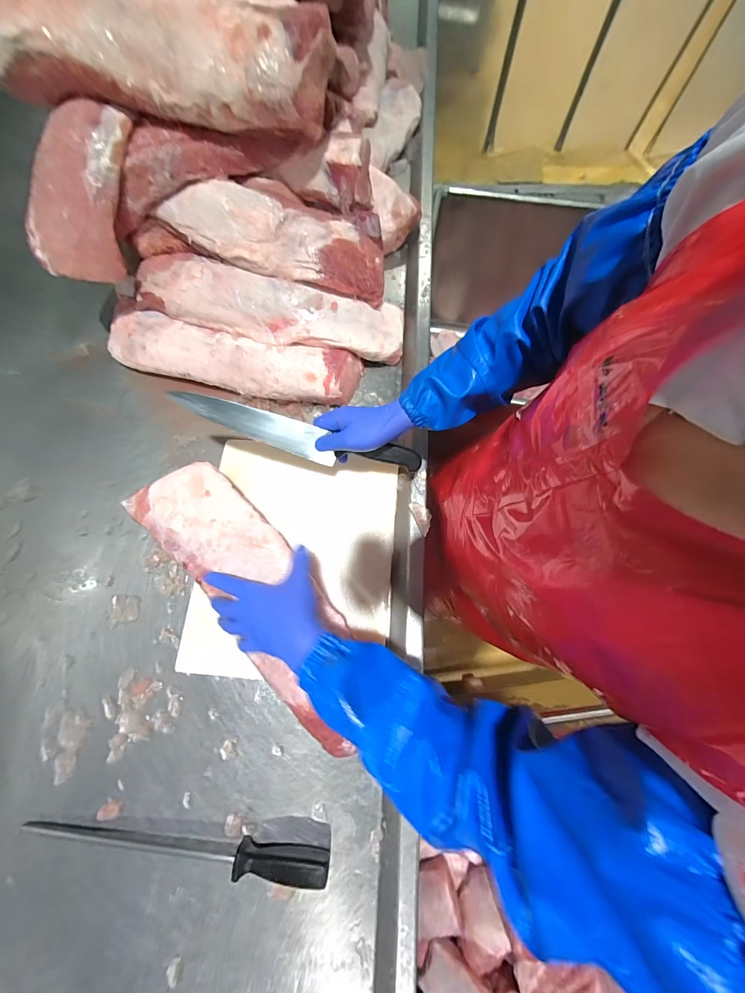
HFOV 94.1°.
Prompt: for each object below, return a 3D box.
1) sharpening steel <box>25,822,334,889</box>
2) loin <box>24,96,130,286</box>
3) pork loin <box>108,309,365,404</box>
[{"bbox_3d":[-0.255,0.455,0.451,0.395,0.028,0.032,7,74,1],"label":"sharpening steel"},{"bbox_3d":[-0.431,-0.447,0.516,0.108,0.059,0.228,25,105,6],"label":"loin"},{"bbox_3d":[-0.252,-0.246,0.630,0.457,0.078,0.104,12,74,2],"label":"pork loin"}]

